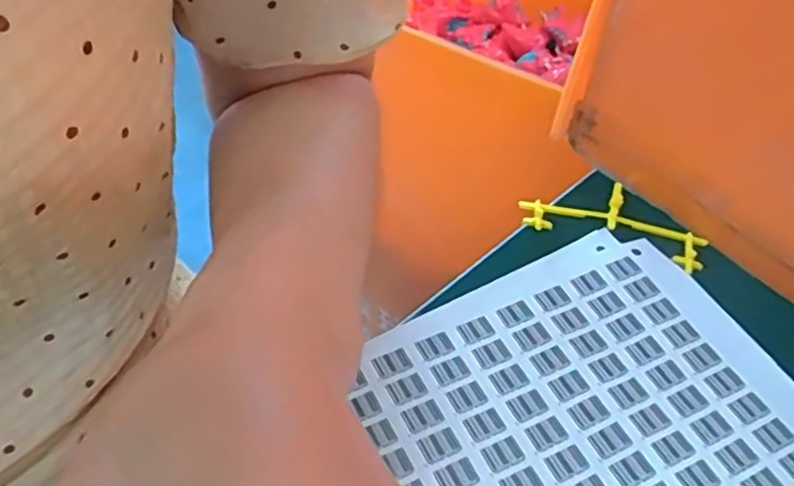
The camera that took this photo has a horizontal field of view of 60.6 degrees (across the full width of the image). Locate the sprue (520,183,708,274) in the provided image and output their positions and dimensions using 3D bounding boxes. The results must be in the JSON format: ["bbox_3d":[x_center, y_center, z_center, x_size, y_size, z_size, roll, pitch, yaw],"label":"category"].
[{"bbox_3d":[0.108,-0.015,0.338,0.088,0.006,0.048,15,47,11],"label":"sprue"}]

